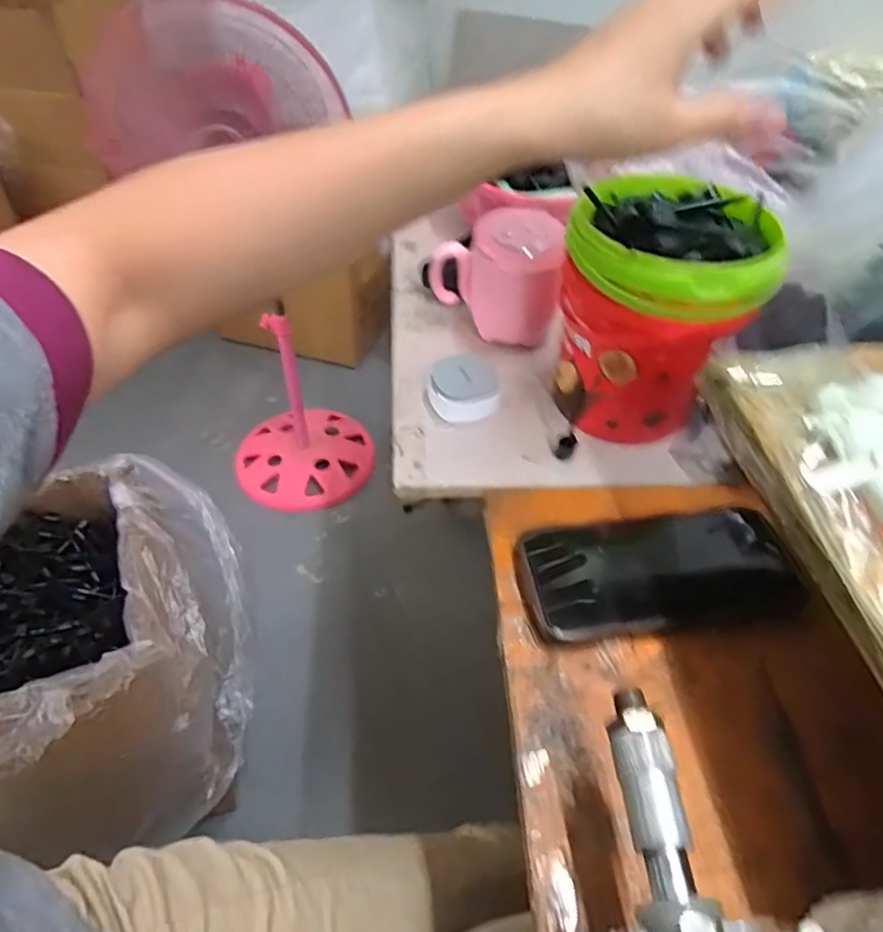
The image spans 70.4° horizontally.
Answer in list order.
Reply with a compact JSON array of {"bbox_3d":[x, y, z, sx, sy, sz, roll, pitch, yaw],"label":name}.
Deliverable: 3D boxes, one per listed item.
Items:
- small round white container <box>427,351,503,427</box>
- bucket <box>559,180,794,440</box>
[{"bbox_3d":[0.016,-0.062,0.493,0.053,0.026,0.054,1,47,-1],"label":"small round white container"},{"bbox_3d":[0.140,-0.106,0.440,0.110,0.160,0.113,1,47,-1],"label":"bucket"}]

